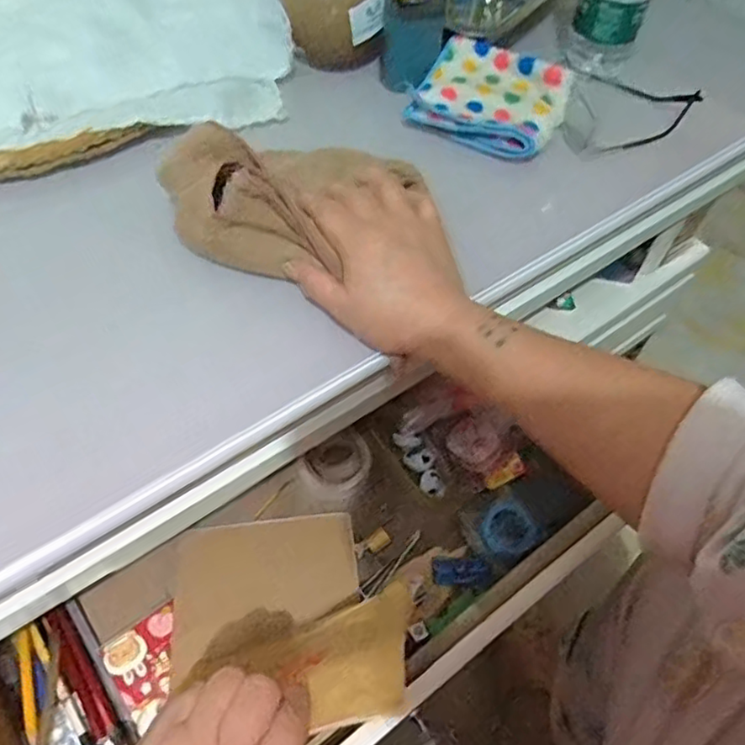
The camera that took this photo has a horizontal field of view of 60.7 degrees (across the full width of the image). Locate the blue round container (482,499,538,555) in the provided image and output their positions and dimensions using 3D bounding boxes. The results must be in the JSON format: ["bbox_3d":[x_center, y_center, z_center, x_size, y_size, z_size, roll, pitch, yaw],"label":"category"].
[{"bbox_3d":[0.117,0.133,0.545,0.042,0.014,0.043,-8,56,-10],"label":"blue round container"}]

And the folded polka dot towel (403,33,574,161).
[{"bbox_3d":[0.106,-0.247,0.565,0.122,0.034,0.113,25,57,12],"label":"folded polka dot towel"}]

